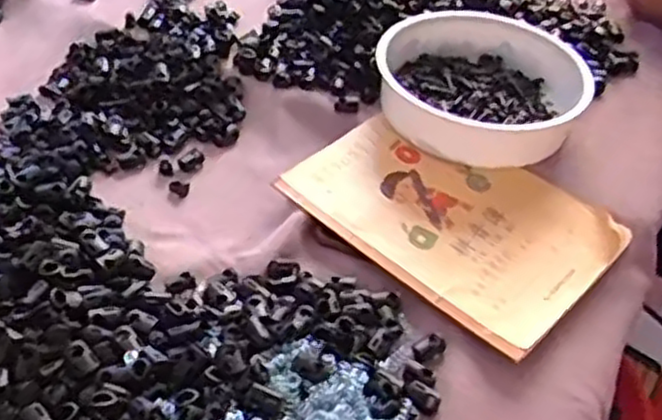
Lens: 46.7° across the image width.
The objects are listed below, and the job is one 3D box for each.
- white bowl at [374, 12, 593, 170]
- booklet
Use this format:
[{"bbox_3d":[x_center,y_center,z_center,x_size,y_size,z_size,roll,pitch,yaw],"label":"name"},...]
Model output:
[{"bbox_3d":[0.119,-0.100,0.607,0.155,0.048,0.168,3,45,-3],"label":"white bowl"},{"bbox_3d":[0.083,0.001,0.534,0.204,0.015,0.139,35,52,26],"label":"booklet"}]

